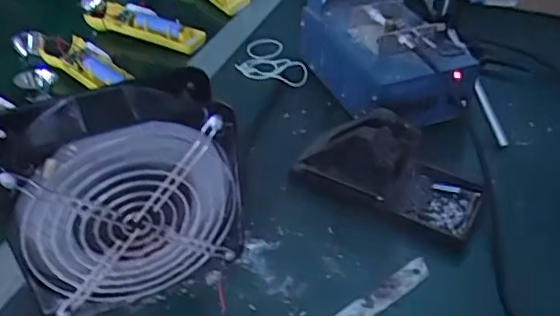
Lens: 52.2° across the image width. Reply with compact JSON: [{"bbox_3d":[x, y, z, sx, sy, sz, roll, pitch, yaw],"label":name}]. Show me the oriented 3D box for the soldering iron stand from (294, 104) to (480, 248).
[{"bbox_3d":[0.092,0.006,0.482,0.156,0.073,0.076,17,41,22],"label":"soldering iron stand"}]

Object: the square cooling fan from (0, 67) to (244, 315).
[{"bbox_3d":[-0.104,0.029,0.389,0.146,0.152,0.055,-16,40,-18],"label":"square cooling fan"}]

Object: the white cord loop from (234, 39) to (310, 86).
[{"bbox_3d":[-0.016,-0.112,0.667,0.069,0.013,0.113,-17,41,-22],"label":"white cord loop"}]

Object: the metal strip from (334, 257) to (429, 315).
[{"bbox_3d":[0.073,0.102,0.417,0.097,0.004,0.017,-27,54,-27],"label":"metal strip"}]

